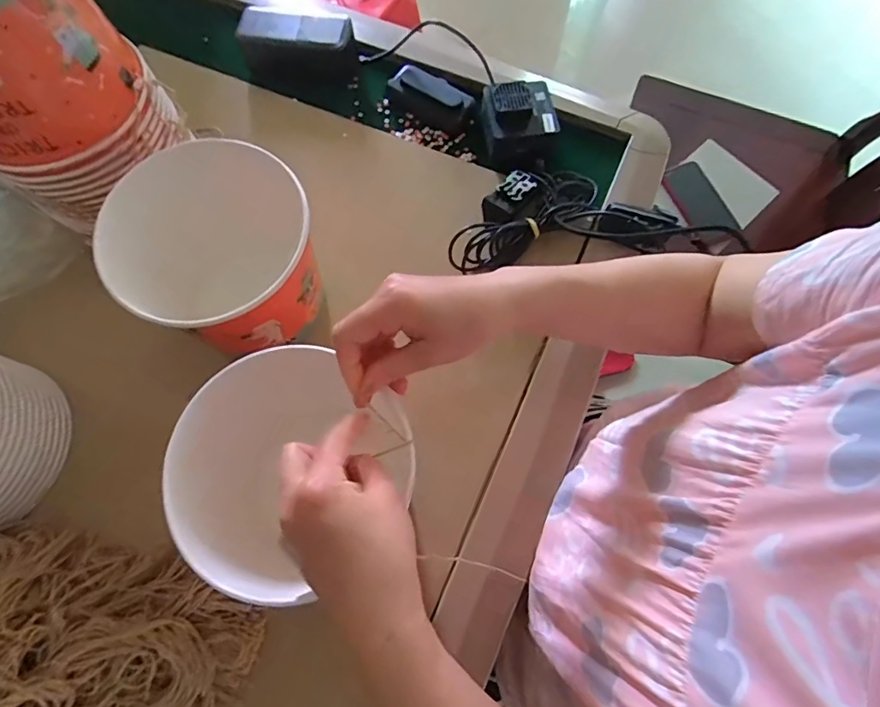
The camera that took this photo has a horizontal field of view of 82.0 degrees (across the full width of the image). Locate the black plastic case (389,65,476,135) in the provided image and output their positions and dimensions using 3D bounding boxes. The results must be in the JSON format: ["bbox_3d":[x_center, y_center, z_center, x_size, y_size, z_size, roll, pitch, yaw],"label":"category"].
[{"bbox_3d":[-0.013,-0.302,0.601,0.097,0.026,0.050,32,74,11],"label":"black plastic case"}]

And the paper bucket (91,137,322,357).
[{"bbox_3d":[-0.185,-0.079,0.448,0.144,0.135,0.154,0,70,1],"label":"paper bucket"}]

